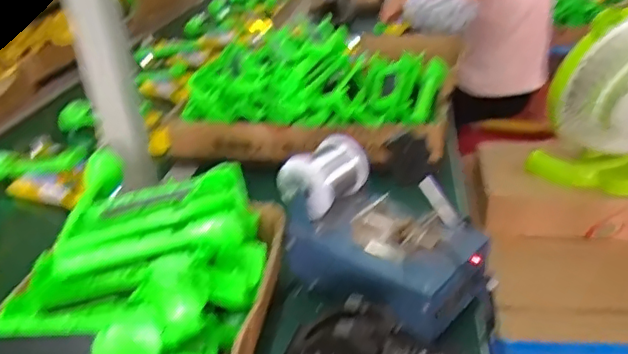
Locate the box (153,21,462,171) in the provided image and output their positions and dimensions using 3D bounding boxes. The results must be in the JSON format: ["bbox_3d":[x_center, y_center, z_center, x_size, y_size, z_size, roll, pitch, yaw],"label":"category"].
[{"bbox_3d":[-0.019,-0.125,0.873,0.422,0.151,0.176,2,30,6],"label":"box"}]

